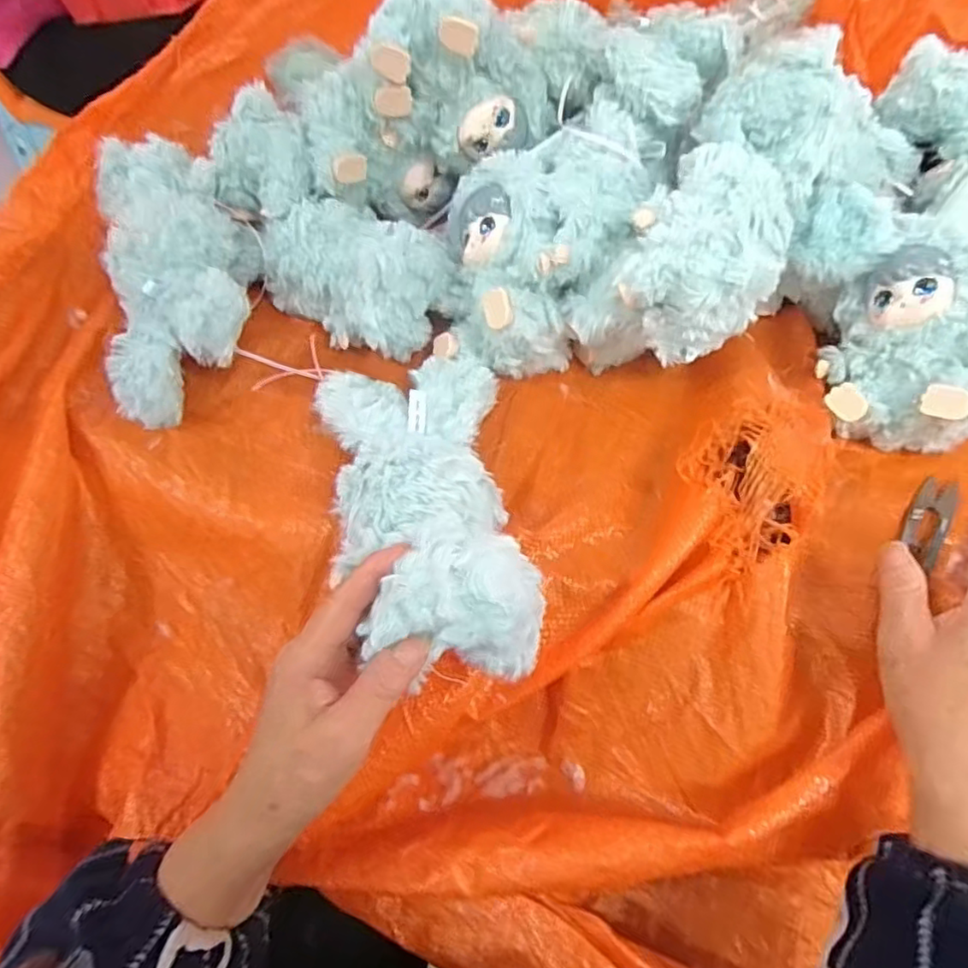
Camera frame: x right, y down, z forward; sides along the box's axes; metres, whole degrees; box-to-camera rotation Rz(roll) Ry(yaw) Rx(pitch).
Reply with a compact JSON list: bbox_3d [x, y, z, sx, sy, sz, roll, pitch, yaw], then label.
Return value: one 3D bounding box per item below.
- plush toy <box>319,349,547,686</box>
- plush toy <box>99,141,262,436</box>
[{"bbox_3d":[-0.033,0.002,0.366,0.107,0.074,0.218,-11,46,-8],"label":"plush toy"},{"bbox_3d":[-0.225,-0.160,0.447,0.113,0.076,0.223,-10,71,-7],"label":"plush toy"}]

